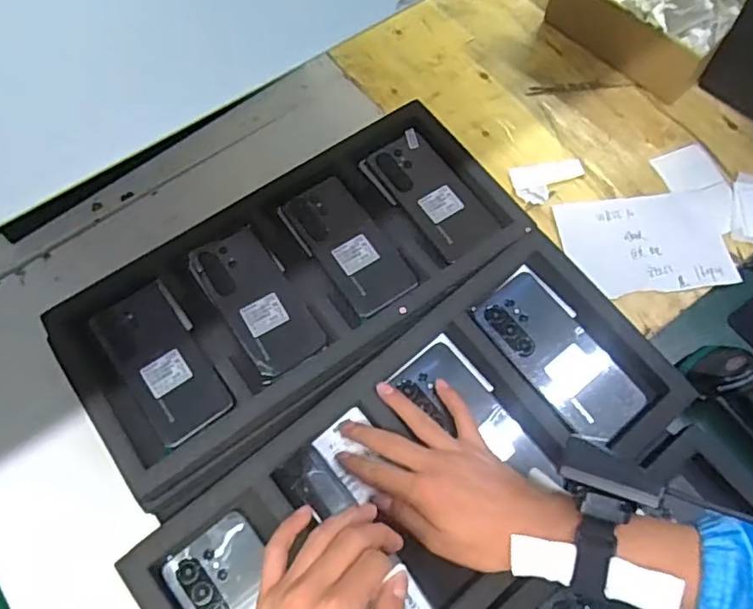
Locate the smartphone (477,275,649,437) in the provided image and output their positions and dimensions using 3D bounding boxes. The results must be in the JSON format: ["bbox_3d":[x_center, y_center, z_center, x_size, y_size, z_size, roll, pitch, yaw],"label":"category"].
[{"bbox_3d":[0.174,0.050,0.563,0.077,0.015,0.168,-36,78,-15],"label":"smartphone"}]

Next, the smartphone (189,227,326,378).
[{"bbox_3d":[-0.124,-0.006,0.611,0.076,0.007,0.165,-33,71,-14],"label":"smartphone"}]

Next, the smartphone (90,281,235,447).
[{"bbox_3d":[-0.211,0.055,0.585,0.077,0.009,0.162,-35,72,-15],"label":"smartphone"}]

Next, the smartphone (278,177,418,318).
[{"bbox_3d":[-0.033,-0.064,0.637,0.079,0.004,0.165,-31,71,-13],"label":"smartphone"}]

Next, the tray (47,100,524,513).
[{"bbox_3d":[-0.078,-0.031,0.616,0.473,0.027,0.225,-34,72,-14],"label":"tray"}]

